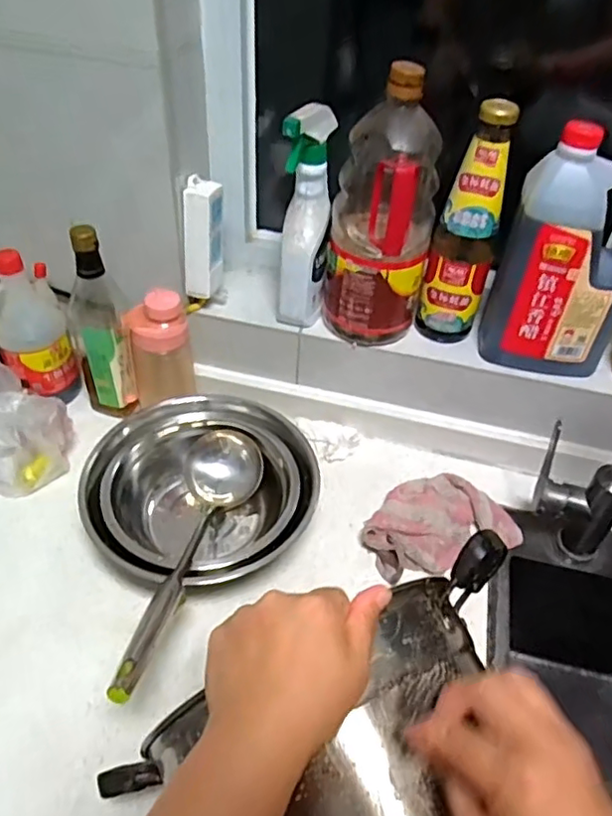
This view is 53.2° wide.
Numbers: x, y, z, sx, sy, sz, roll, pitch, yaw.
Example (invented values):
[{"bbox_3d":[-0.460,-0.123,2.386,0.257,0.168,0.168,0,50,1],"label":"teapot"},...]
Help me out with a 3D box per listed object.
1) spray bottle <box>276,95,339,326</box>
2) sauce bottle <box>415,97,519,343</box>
[{"bbox_3d":[0.002,-0.217,0.703,0.054,0.232,0.094,8,46,4],"label":"spray bottle"},{"bbox_3d":[0.180,-0.193,0.685,0.071,0.263,0.062,15,47,11],"label":"sauce bottle"}]

